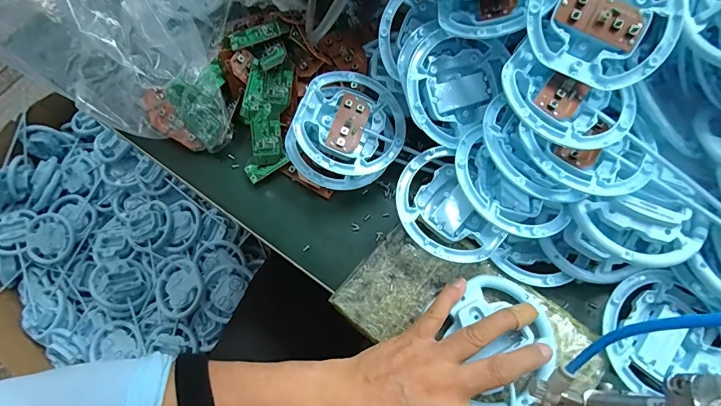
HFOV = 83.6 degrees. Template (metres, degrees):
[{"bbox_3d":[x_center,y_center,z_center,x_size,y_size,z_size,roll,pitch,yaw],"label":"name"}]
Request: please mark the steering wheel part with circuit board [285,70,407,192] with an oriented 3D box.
[{"bbox_3d":[-0.013,-0.069,0.388,0.101,0.028,0.110,30,68,-2],"label":"steering wheel part with circuit board"}]

